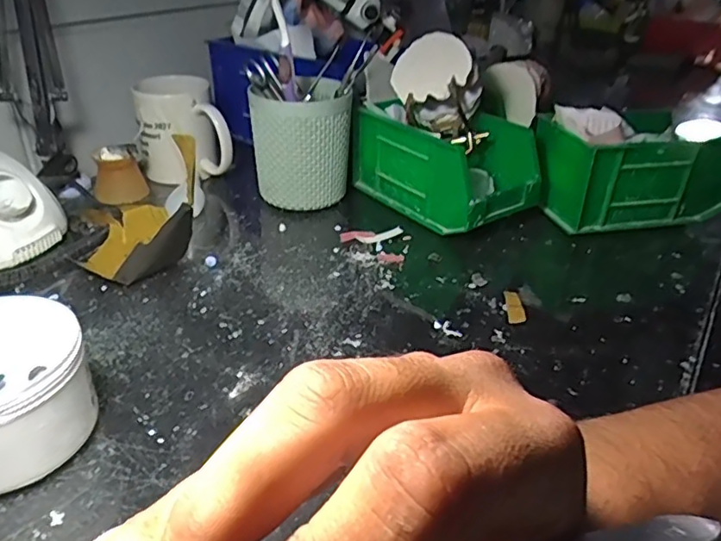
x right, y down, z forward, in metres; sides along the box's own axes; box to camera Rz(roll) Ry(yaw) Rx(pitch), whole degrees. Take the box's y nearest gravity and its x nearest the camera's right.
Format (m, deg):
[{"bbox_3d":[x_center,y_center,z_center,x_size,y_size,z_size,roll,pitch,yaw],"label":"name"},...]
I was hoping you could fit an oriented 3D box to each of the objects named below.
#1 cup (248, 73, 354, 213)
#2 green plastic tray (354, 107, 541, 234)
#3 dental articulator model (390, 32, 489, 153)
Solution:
[{"bbox_3d":[-0.059,-0.125,0.582,0.096,0.109,0.094,2,32,-1],"label":"cup"},{"bbox_3d":[0.081,-0.105,0.578,0.096,0.087,0.171,-21,39,-33],"label":"green plastic tray"},{"bbox_3d":[0.073,-0.163,0.537,0.089,0.090,0.056,5,32,5],"label":"dental articulator model"}]

